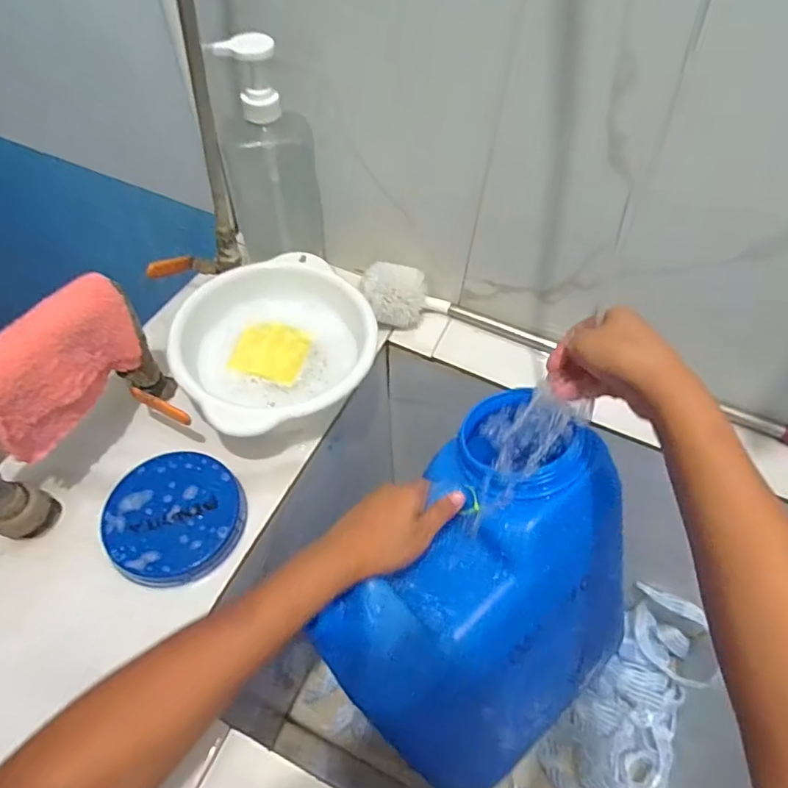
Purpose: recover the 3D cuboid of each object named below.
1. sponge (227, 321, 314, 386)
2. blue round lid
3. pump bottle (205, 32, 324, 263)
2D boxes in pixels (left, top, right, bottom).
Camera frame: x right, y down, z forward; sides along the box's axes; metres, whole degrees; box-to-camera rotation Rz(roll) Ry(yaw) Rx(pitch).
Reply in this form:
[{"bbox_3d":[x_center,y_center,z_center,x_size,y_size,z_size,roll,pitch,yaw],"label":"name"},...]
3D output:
[{"bbox_3d":[-0.136,-0.045,0.581,0.078,0.022,0.072,13,55,5],"label":"sponge"},{"bbox_3d":[-0.202,0.112,0.489,0.116,0.021,0.118,2,55,-3],"label":"blue round lid"},{"bbox_3d":[-0.125,-0.243,0.549,0.092,0.221,0.067,-6,56,-8],"label":"pump bottle"}]

